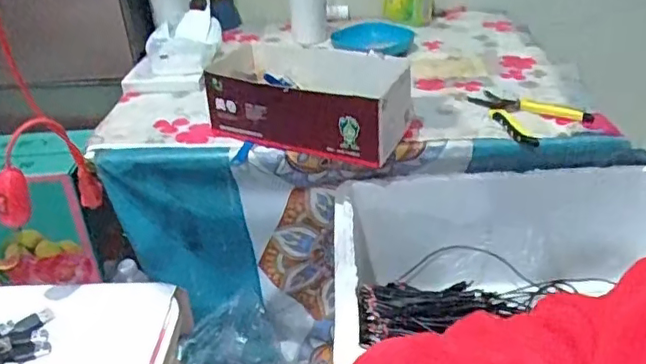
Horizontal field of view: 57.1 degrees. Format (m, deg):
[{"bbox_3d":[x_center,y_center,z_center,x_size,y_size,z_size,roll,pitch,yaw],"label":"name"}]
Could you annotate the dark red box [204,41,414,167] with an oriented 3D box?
[{"bbox_3d":[-0.019,-0.112,0.789,0.264,0.090,0.125,12,34,23],"label":"dark red box"}]

